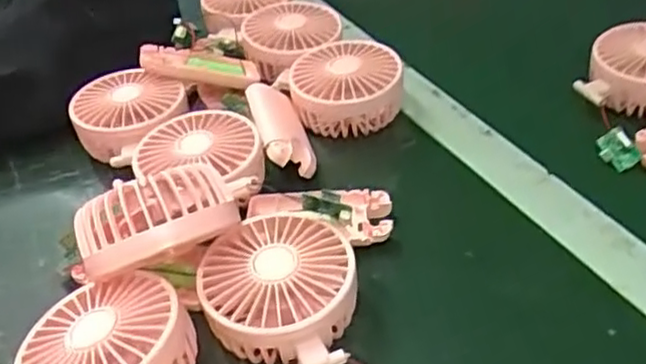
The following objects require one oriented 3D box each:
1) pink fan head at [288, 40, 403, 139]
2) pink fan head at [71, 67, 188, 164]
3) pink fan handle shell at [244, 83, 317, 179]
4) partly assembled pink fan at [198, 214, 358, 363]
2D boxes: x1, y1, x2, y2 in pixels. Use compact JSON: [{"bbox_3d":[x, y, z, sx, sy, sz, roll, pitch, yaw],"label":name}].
[{"bbox_3d":[0.018,-0.075,0.533,0.089,0.046,0.085,-9,41,-2],"label":"pink fan head"},{"bbox_3d":[-0.149,-0.048,0.530,0.084,0.048,0.084,-4,41,4],"label":"pink fan head"},{"bbox_3d":[-0.034,-0.039,0.506,0.033,0.038,0.084,-16,42,-10],"label":"pink fan handle shell"},{"bbox_3d":[-0.024,0.098,0.349,0.085,0.041,0.192,-4,55,4],"label":"partly assembled pink fan"}]

